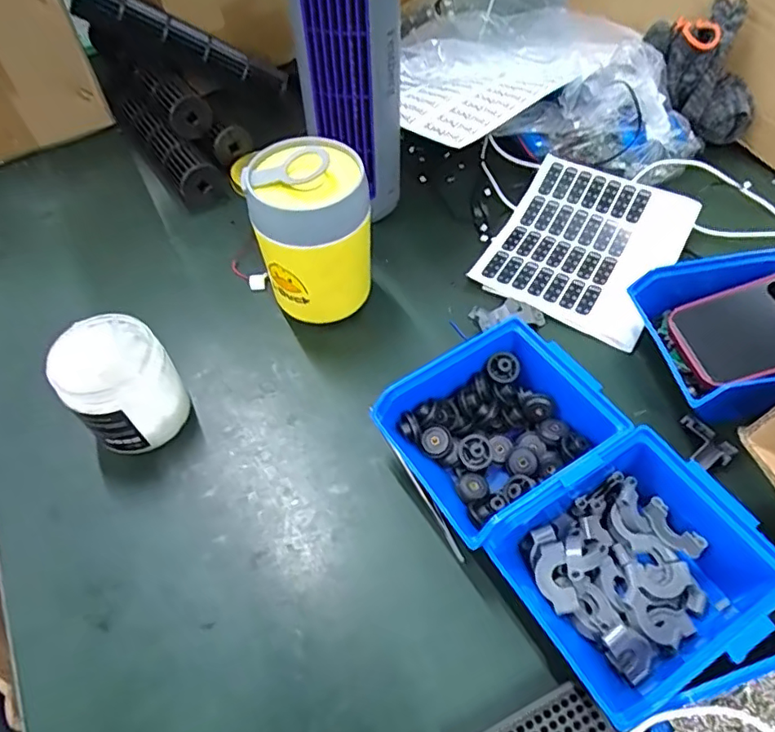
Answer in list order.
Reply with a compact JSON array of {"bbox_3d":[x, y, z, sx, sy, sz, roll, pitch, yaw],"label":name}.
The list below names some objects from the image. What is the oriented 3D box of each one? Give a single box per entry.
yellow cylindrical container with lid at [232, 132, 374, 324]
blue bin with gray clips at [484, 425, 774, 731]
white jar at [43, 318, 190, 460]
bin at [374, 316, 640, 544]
[{"bbox_3d":[-0.061,-0.103,0.471,0.092,0.140,0.089,-1,55,1],"label":"yellow cylindrical container with lid"},{"bbox_3d":[0.148,0.117,0.339,0.139,0.052,0.123,-28,59,-17],"label":"blue bin with gray clips"},{"bbox_3d":[-0.193,0.015,0.417,0.071,0.084,0.068,-1,55,1],"label":"white jar"},{"bbox_3d":[0.083,0.044,0.401,0.151,0.069,0.115,-29,59,-17],"label":"bin"}]

